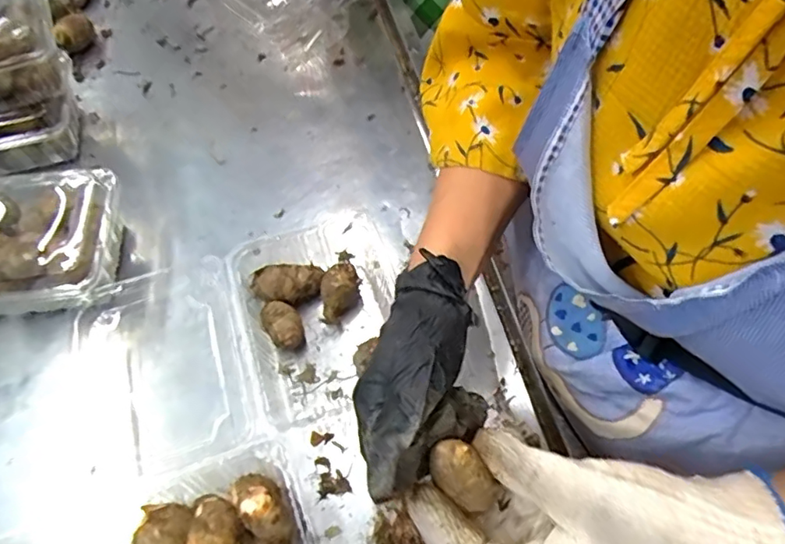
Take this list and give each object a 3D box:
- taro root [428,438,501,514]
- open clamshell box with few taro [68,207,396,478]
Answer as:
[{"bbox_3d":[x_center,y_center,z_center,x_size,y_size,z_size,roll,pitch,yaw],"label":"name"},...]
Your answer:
[{"bbox_3d":[0.036,0.102,0.271,0.022,0.023,0.033,-37,64,-16],"label":"taro root"},{"bbox_3d":[-0.115,0.044,0.470,0.264,0.054,0.187,-26,62,-13],"label":"open clamshell box with few taro"}]

